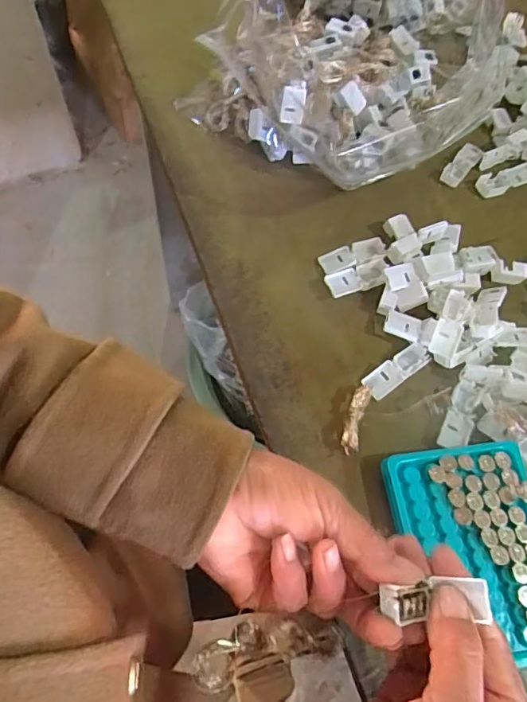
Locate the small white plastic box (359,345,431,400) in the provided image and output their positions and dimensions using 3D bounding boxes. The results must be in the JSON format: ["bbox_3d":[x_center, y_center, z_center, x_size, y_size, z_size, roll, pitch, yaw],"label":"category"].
[{"bbox_3d":[0.098,0.014,0.380,0.053,0.011,0.019,-33,72,-16],"label":"small white plastic box"}]

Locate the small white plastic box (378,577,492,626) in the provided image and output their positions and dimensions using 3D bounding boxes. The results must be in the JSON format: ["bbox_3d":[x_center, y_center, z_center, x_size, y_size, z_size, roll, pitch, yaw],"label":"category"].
[{"bbox_3d":[0.082,0.120,0.245,0.049,0.015,0.016,-6,67,-1],"label":"small white plastic box"}]

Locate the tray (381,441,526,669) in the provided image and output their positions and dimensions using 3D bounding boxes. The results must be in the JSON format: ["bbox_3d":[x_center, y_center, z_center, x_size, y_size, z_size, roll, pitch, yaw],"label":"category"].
[{"bbox_3d":[0.136,0.127,0.327,0.092,0.020,0.129,-8,67,-6],"label":"tray"}]

